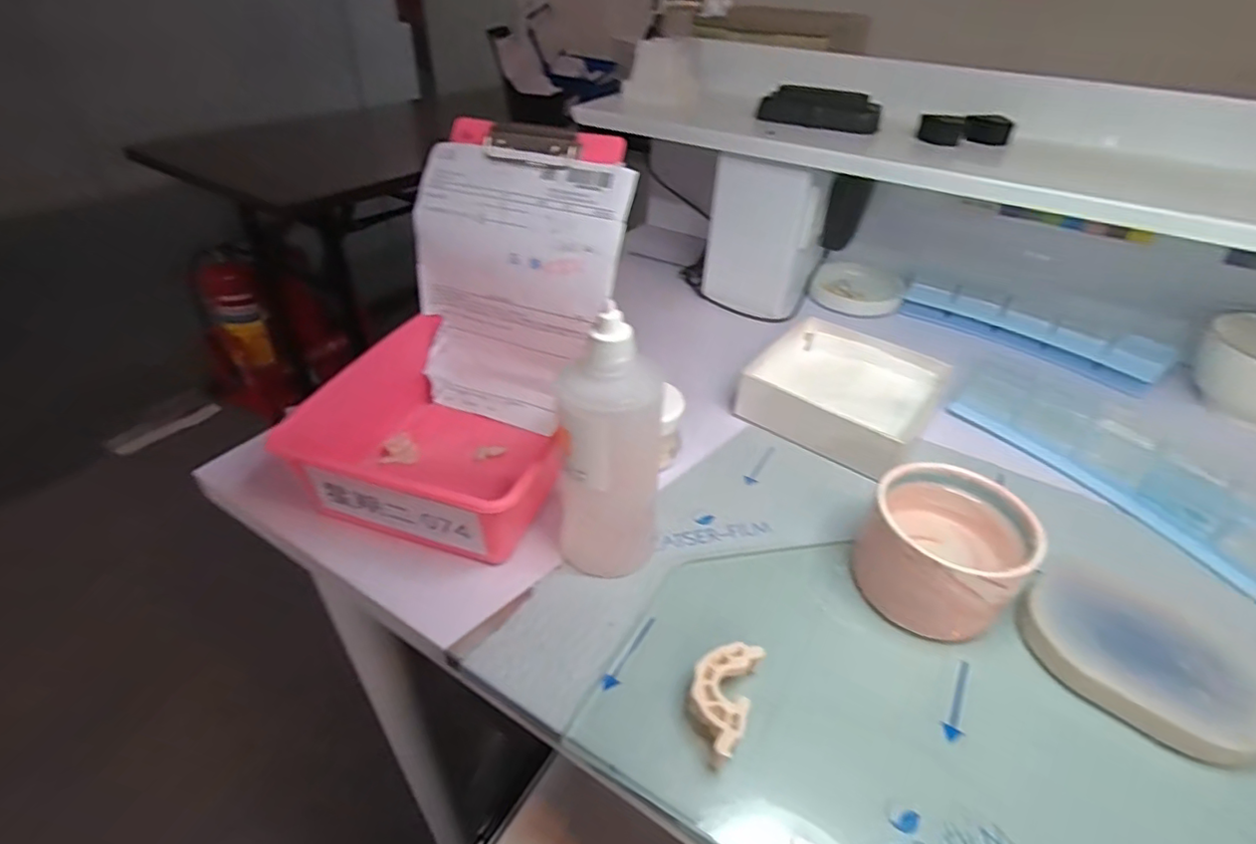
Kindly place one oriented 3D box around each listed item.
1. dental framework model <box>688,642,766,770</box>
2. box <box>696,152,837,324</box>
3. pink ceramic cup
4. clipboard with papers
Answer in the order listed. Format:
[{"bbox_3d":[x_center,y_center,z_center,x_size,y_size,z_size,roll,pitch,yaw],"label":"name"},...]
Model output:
[{"bbox_3d":[0.043,0.130,0.282,0.027,0.021,0.053,17,40,16],"label":"dental framework model"},{"bbox_3d":[0.140,-0.194,0.607,0.099,0.139,0.086,24,42,24],"label":"box"},{"bbox_3d":[0.171,0.073,0.330,0.080,0.061,0.084,2,38,-2],"label":"pink ceramic cup"},{"bbox_3d":[-0.085,-0.103,0.448,0.155,0.216,0.044,19,23,13],"label":"clipboard with papers"}]

